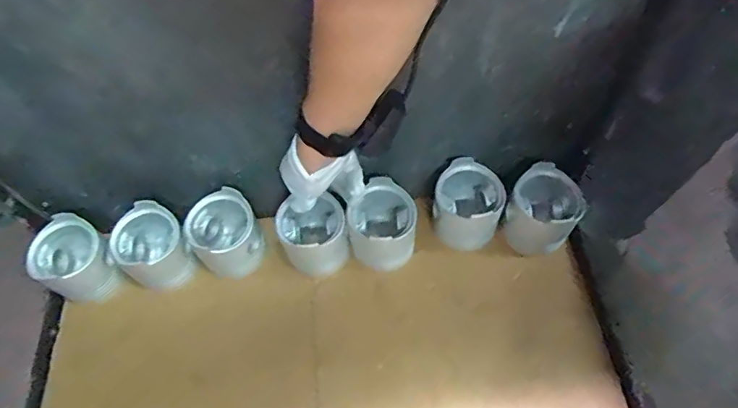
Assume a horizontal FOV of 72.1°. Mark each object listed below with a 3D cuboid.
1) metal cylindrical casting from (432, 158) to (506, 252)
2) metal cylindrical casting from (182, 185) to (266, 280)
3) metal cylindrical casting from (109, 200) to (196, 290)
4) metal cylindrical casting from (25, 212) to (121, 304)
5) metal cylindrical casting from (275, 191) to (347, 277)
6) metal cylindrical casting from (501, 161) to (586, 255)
[{"bbox_3d":[0.127,0.002,0.654,0.081,0.088,0.080,-2,59,3],"label":"metal cylindrical casting"},{"bbox_3d":[-0.184,0.045,0.662,0.085,0.100,0.077,-26,61,-12],"label":"metal cylindrical casting"},{"bbox_3d":[-0.272,0.057,0.643,0.077,0.087,0.080,-2,59,3],"label":"metal cylindrical casting"},{"bbox_3d":[-0.364,0.074,0.637,0.083,0.083,0.083,-2,59,3],"label":"metal cylindrical casting"},{"bbox_3d":[-0.069,0.043,0.642,0.081,0.078,0.075,-2,59,3],"label":"metal cylindrical casting"},{"bbox_3d":[0.212,0.015,0.638,0.091,0.082,0.082,-36,63,-17],"label":"metal cylindrical casting"}]

